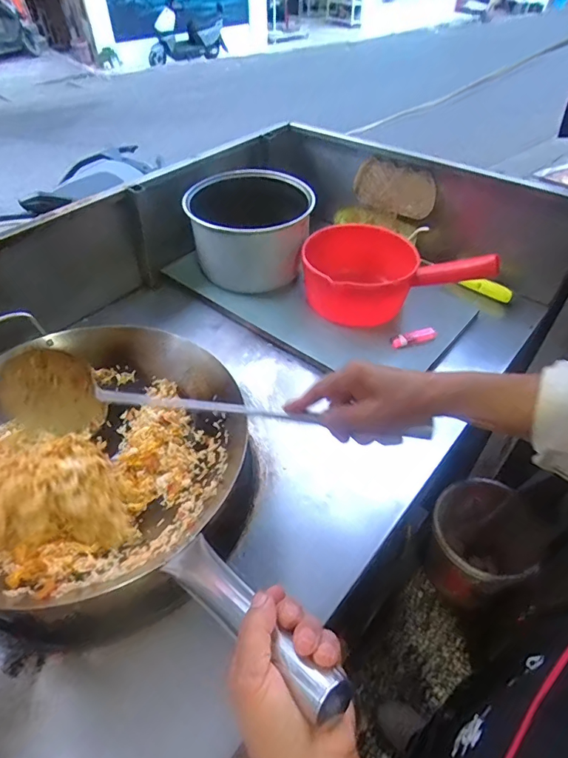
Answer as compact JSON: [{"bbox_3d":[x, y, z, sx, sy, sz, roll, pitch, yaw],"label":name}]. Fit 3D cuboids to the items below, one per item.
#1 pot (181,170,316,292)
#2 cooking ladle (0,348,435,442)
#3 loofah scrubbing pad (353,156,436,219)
[{"bbox_3d":[-0.060,-0.265,0.831,0.221,0.173,0.193,-1,45,0],"label":"pot"},{"bbox_3d":[-0.090,0.031,0.477,0.466,0.091,0.059,5,45,14],"label":"cooking ladle"},{"bbox_3d":[0.225,-0.388,0.914,0.173,0.102,0.030,33,54,28],"label":"loofah scrubbing pad"}]

